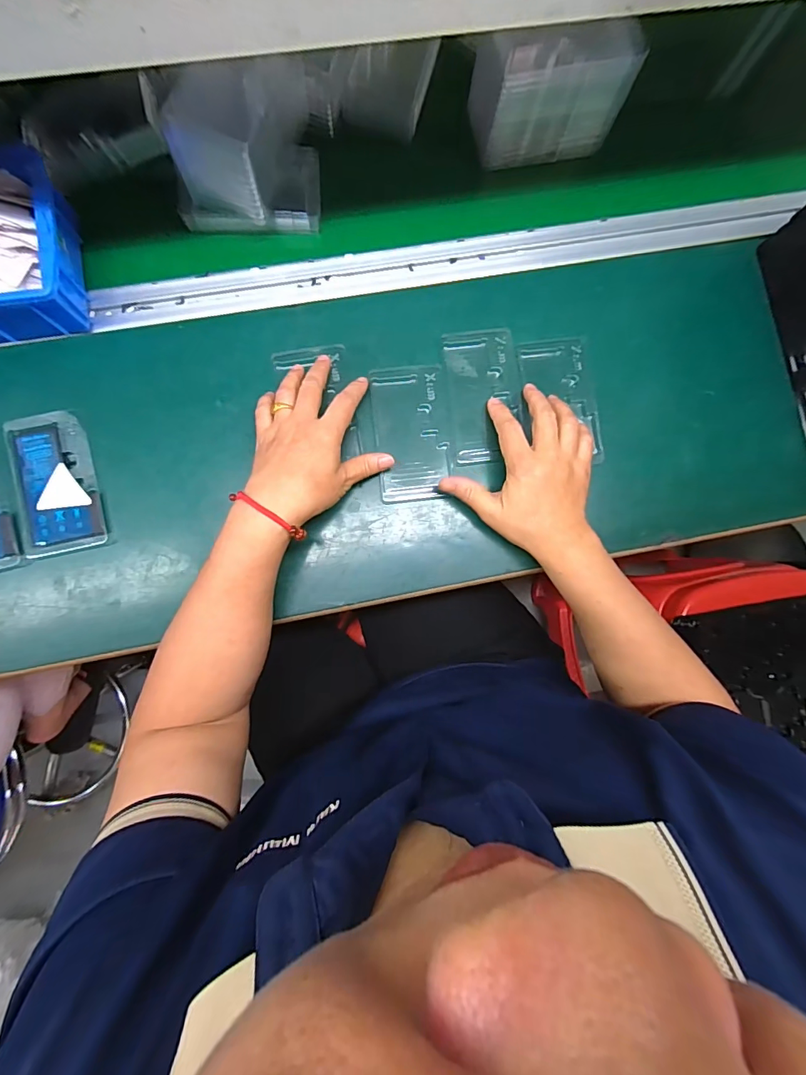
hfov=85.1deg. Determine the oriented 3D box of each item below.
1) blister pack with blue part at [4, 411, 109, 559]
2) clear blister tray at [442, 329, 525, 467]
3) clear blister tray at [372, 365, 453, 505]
[{"bbox_3d":[-0.316,-0.049,0.399,0.068,0.009,0.125,-14,86,-4],"label":"blister pack with blue part"},{"bbox_3d":[0.078,-0.137,0.427,0.072,0.013,0.128,-5,88,-4],"label":"clear blister tray"},{"bbox_3d":[0.008,-0.099,0.420,0.068,0.009,0.127,-6,88,-4],"label":"clear blister tray"}]

